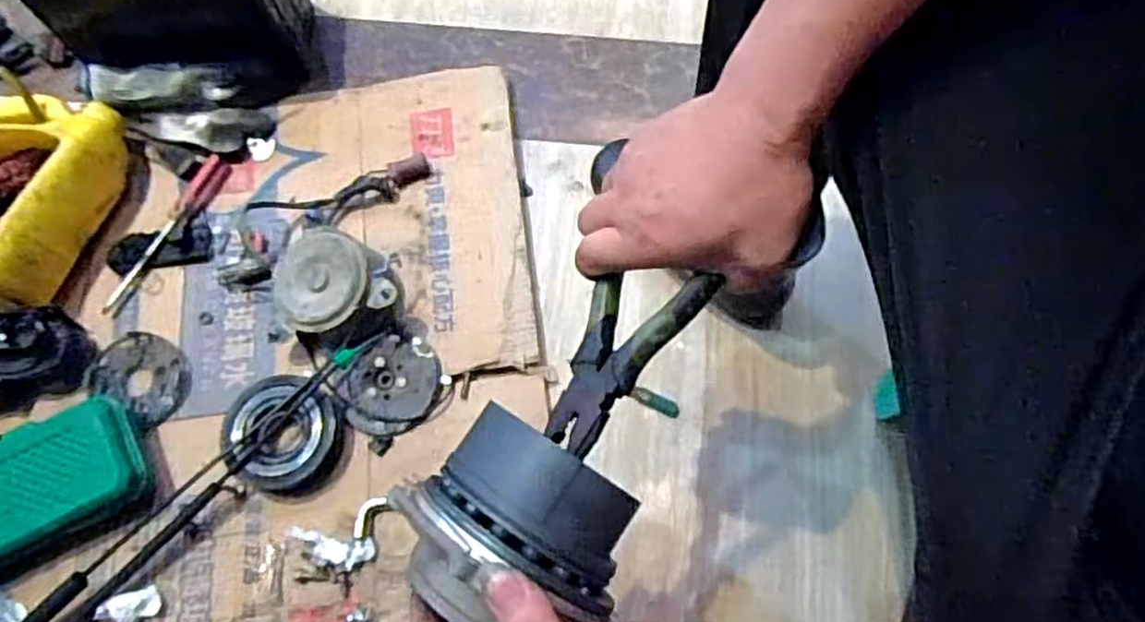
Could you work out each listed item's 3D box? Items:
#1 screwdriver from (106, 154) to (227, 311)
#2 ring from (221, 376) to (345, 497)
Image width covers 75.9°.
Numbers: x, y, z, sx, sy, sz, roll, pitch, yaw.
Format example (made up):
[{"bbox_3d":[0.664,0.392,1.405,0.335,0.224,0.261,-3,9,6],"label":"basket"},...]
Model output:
[{"bbox_3d":[-0.425,-0.081,0.772,0.027,0.022,0.194,21,70,10],"label":"screwdriver"},{"bbox_3d":[-0.271,0.115,0.684,0.108,0.040,0.105,7,69,5],"label":"ring"}]

